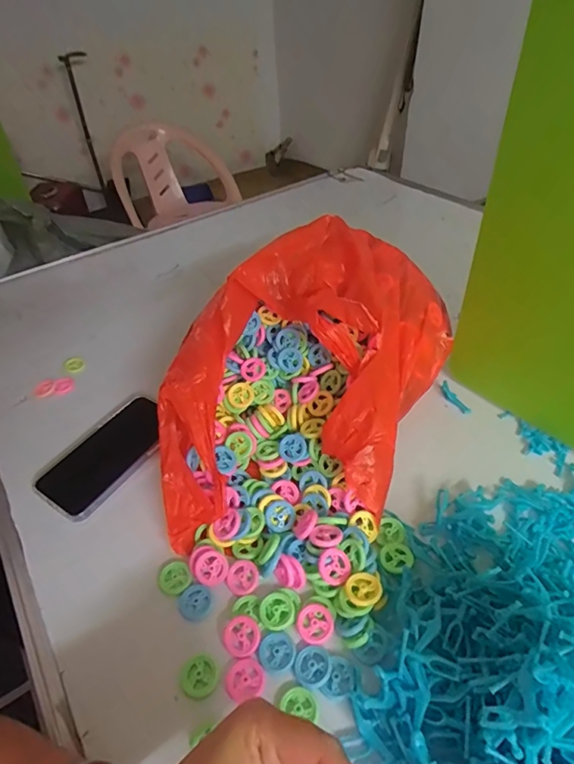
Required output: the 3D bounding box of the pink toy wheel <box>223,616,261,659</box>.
[{"bbox_3d":[-0.037,0.211,0.371,0.029,0.004,0.029,0,61,-1],"label":"pink toy wheel"}]

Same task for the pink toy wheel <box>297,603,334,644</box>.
[{"bbox_3d":[0.024,0.200,0.373,0.029,0.005,0.029,-2,43,1],"label":"pink toy wheel"}]

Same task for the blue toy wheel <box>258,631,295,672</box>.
[{"bbox_3d":[-0.008,0.218,0.363,0.029,0.004,0.028,-2,43,1],"label":"blue toy wheel"}]

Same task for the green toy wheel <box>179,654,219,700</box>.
[{"bbox_3d":[-0.069,0.232,0.353,0.028,0.004,0.029,-2,43,1],"label":"green toy wheel"}]

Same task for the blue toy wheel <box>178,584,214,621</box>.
[{"bbox_3d":[-0.081,0.195,0.397,0.028,0.008,0.028,-2,43,1],"label":"blue toy wheel"}]

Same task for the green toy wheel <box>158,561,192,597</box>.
[{"bbox_3d":[-0.103,0.179,0.411,0.028,0.011,0.031,-29,49,-25],"label":"green toy wheel"}]

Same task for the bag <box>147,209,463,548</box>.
[{"bbox_3d":[0.020,-0.012,0.490,0.248,0.161,0.399,19,47,22],"label":"bag"}]

